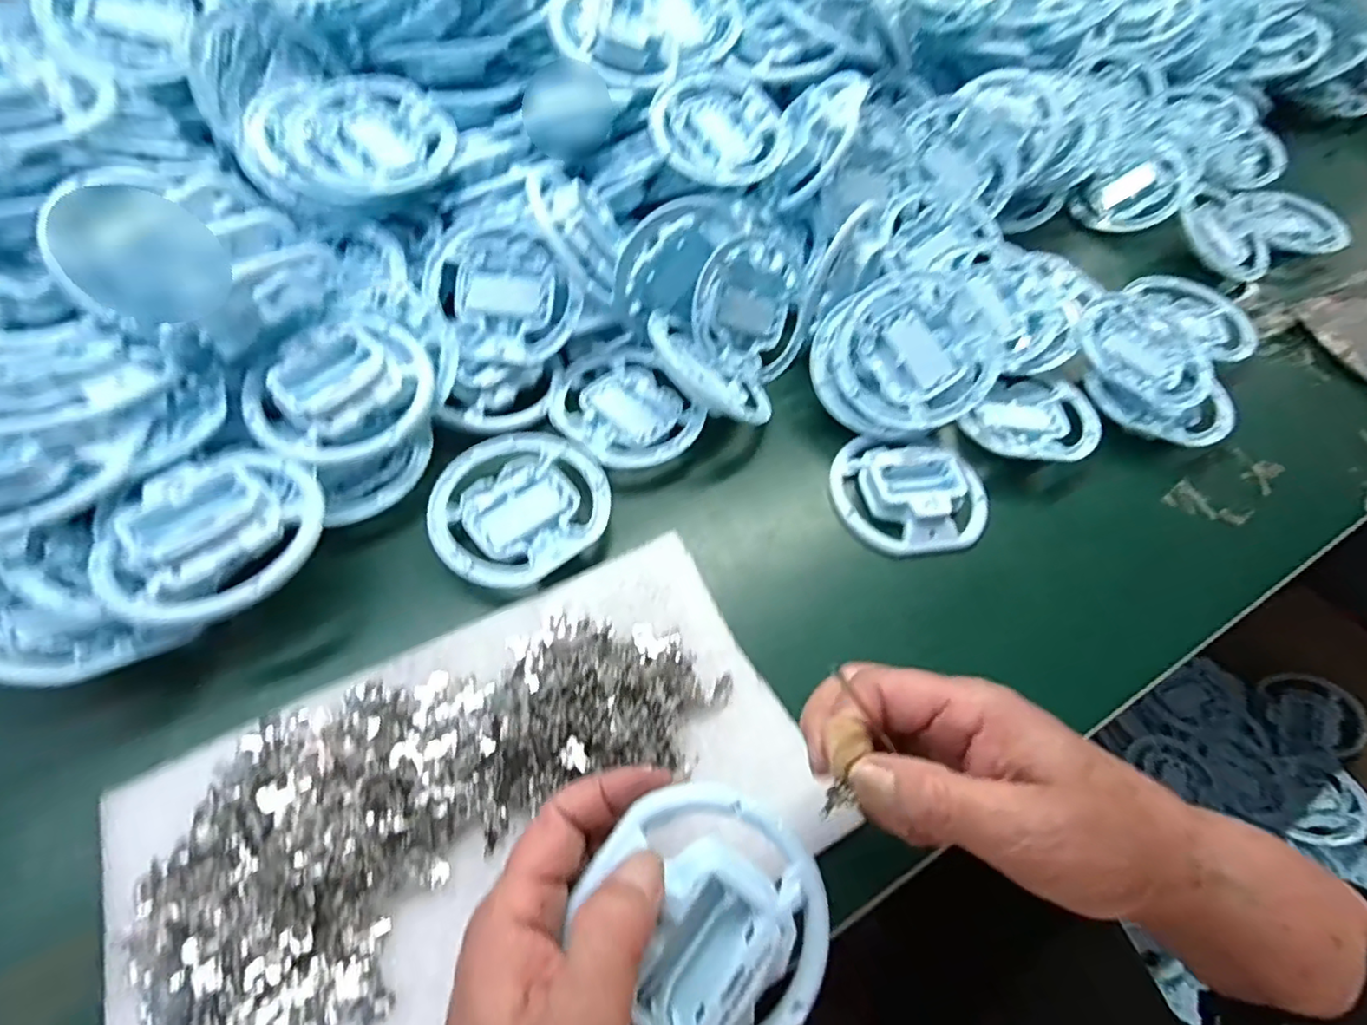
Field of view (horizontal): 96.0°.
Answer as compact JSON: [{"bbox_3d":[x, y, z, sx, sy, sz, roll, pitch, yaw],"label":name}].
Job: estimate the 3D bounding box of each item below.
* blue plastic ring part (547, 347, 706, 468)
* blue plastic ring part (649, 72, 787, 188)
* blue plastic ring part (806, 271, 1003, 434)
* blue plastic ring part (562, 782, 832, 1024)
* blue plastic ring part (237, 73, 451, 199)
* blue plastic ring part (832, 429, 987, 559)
[{"bbox_3d":[-0.041,-0.071,0.426,0.090,0.016,0.099,2,57,-4],"label":"blue plastic ring part"},{"bbox_3d":[0.028,-0.297,0.477,0.103,0.020,0.106,12,71,-5],"label":"blue plastic ring part"},{"bbox_3d":[0.150,-0.107,0.426,0.116,0.021,0.104,-22,83,10],"label":"blue plastic ring part"},{"bbox_3d":[0.013,0.156,0.235,0.082,0.036,0.099,-15,87,-25],"label":"blue plastic ring part"},{"bbox_3d":[-0.230,-0.266,0.434,0.137,0.028,0.113,9,57,1],"label":"blue plastic ring part"},{"bbox_3d":[0.155,-0.020,0.417,0.104,0.020,0.099,-3,57,-7],"label":"blue plastic ring part"}]

